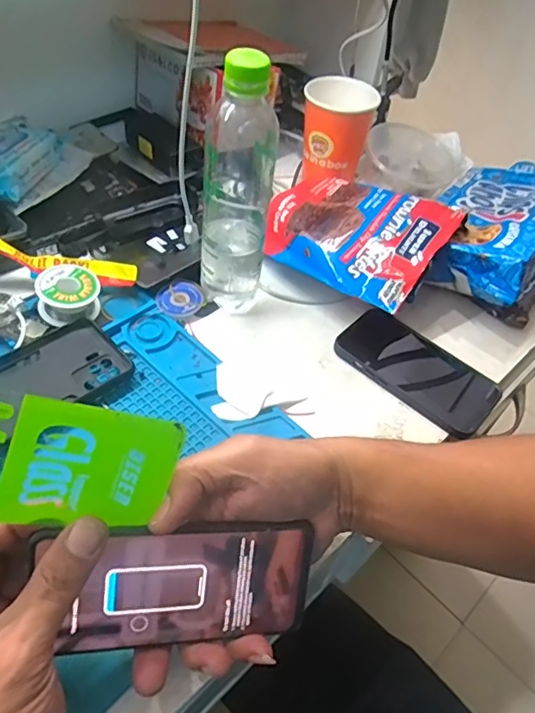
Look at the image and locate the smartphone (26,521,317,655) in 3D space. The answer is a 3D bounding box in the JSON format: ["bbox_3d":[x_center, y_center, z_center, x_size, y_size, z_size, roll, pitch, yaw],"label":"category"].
[{"bbox_3d":[-0.049,0.129,0.301,0.152,0.070,0.005,3,9,-17],"label":"smartphone"}]

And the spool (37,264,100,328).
[{"bbox_3d":[-0.179,-0.057,0.478,0.052,0.028,0.046,-8,52,-12],"label":"spool"}]

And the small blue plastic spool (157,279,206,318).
[{"bbox_3d":[-0.085,-0.057,0.523,0.041,0.009,0.044,4,49,-5],"label":"small blue plastic spool"}]

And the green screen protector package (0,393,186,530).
[{"bbox_3d":[-0.120,0.048,0.254,0.150,0.067,0.005,16,11,-26],"label":"green screen protector package"}]

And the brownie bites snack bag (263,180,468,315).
[{"bbox_3d":[0.087,-0.127,0.559,0.186,0.042,0.134,28,75,25],"label":"brownie bites snack bag"}]

